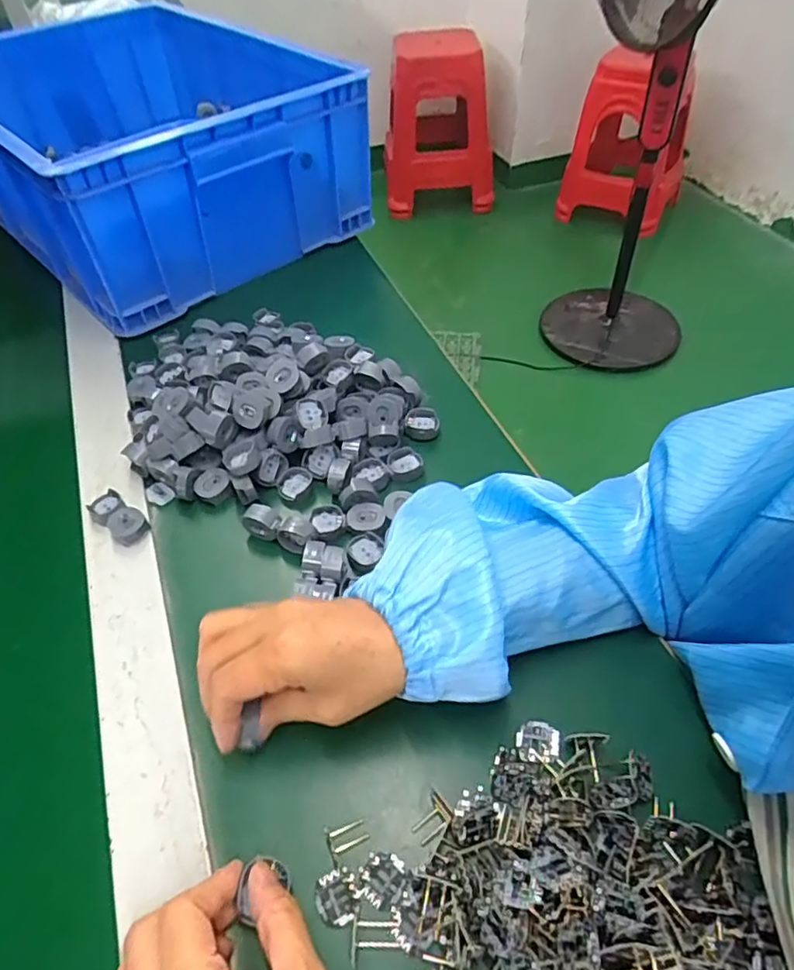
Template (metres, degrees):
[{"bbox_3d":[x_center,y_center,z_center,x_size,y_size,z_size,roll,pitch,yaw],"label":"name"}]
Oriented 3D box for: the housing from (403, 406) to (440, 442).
[{"bbox_3d":[0.021,-0.052,0.519,0.029,0.016,0.025,-1,49,2],"label":"housing"}]

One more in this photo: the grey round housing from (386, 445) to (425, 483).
[{"bbox_3d":[0.007,-0.017,0.494,0.029,0.012,0.028,-2,49,2],"label":"grey round housing"}]

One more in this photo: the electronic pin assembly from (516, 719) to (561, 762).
[{"bbox_3d":[0.082,0.148,0.351,0.024,0.010,0.021,5,50,7],"label":"electronic pin assembly"}]

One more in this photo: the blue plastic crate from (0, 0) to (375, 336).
[{"bbox_3d":[-0.308,-0.420,0.730,0.344,0.153,0.474,-36,57,-25],"label":"blue plastic crate"}]

